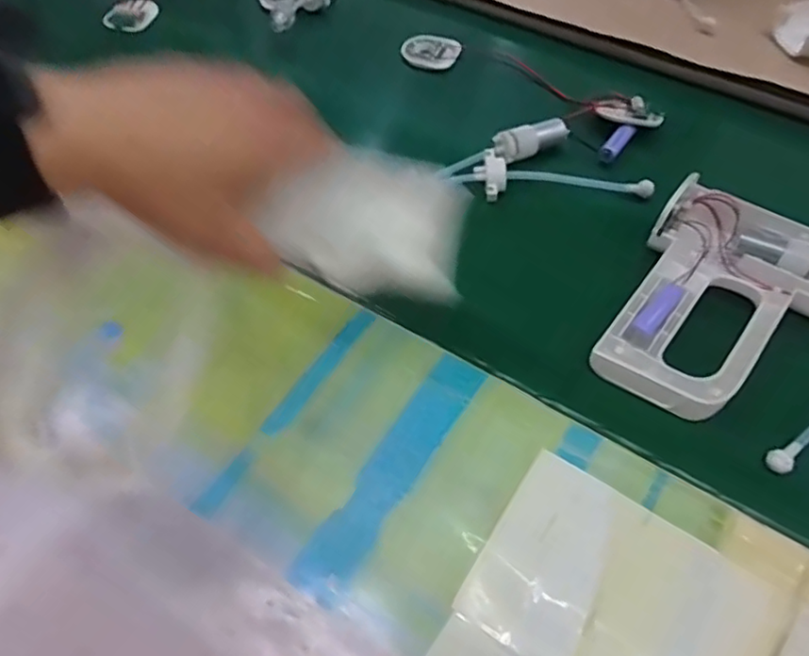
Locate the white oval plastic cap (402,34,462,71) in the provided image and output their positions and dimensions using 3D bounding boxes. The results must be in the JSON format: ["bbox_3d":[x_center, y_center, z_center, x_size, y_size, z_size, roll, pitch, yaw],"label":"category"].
[{"bbox_3d":[0.028,-0.285,0.626,0.058,0.007,0.036,2,82,3],"label":"white oval plastic cap"}]

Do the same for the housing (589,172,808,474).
[{"bbox_3d":[0.255,-0.003,0.397,0.205,0.034,0.180,28,60,19],"label":"housing"}]

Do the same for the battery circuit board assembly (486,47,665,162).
[{"bbox_3d":[0.161,-0.219,0.560,0.074,0.018,0.158,-26,60,-19],"label":"battery circuit board assembly"}]

